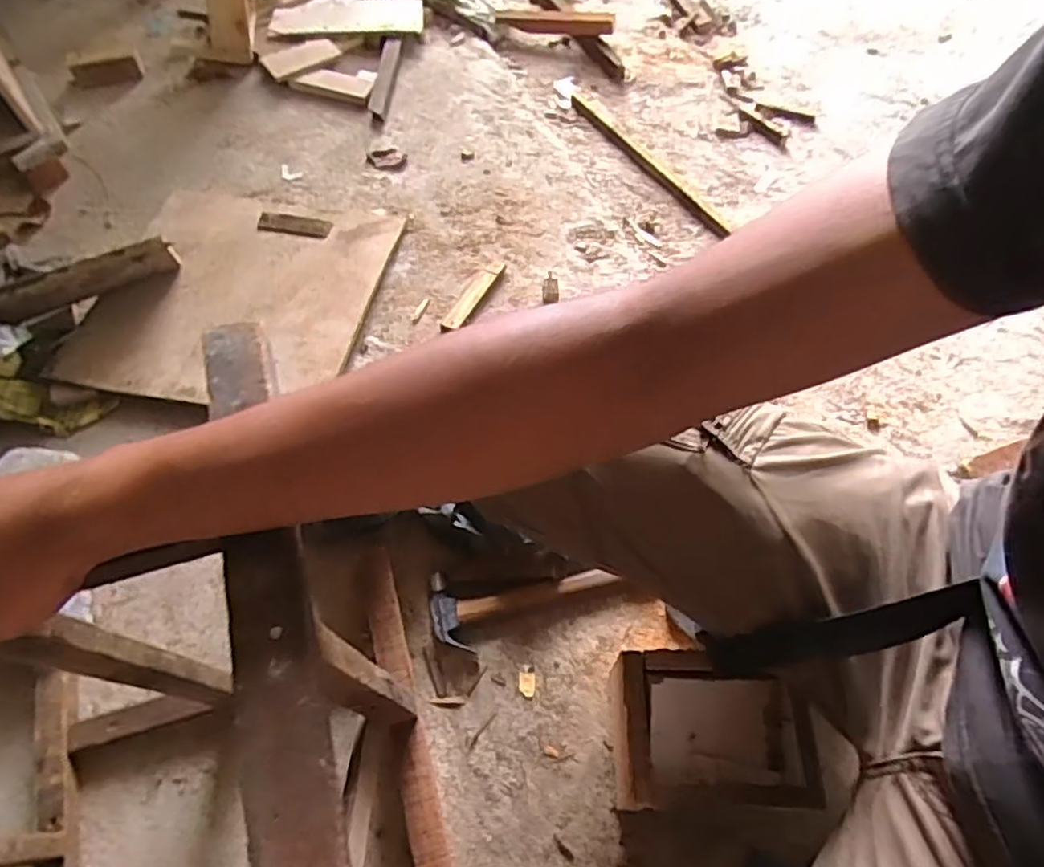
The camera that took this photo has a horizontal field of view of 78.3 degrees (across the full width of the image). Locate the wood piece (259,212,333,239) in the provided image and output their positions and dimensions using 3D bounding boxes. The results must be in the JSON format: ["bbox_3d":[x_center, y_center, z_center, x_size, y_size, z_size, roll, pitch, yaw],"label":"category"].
[{"bbox_3d":[-0.344,-0.314,0.966,0.110,0.011,0.042,11,61,6],"label":"wood piece"}]

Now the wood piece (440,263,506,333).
[{"bbox_3d":[-0.067,-0.196,0.897,0.029,0.009,0.130,27,64,14],"label":"wood piece"}]

